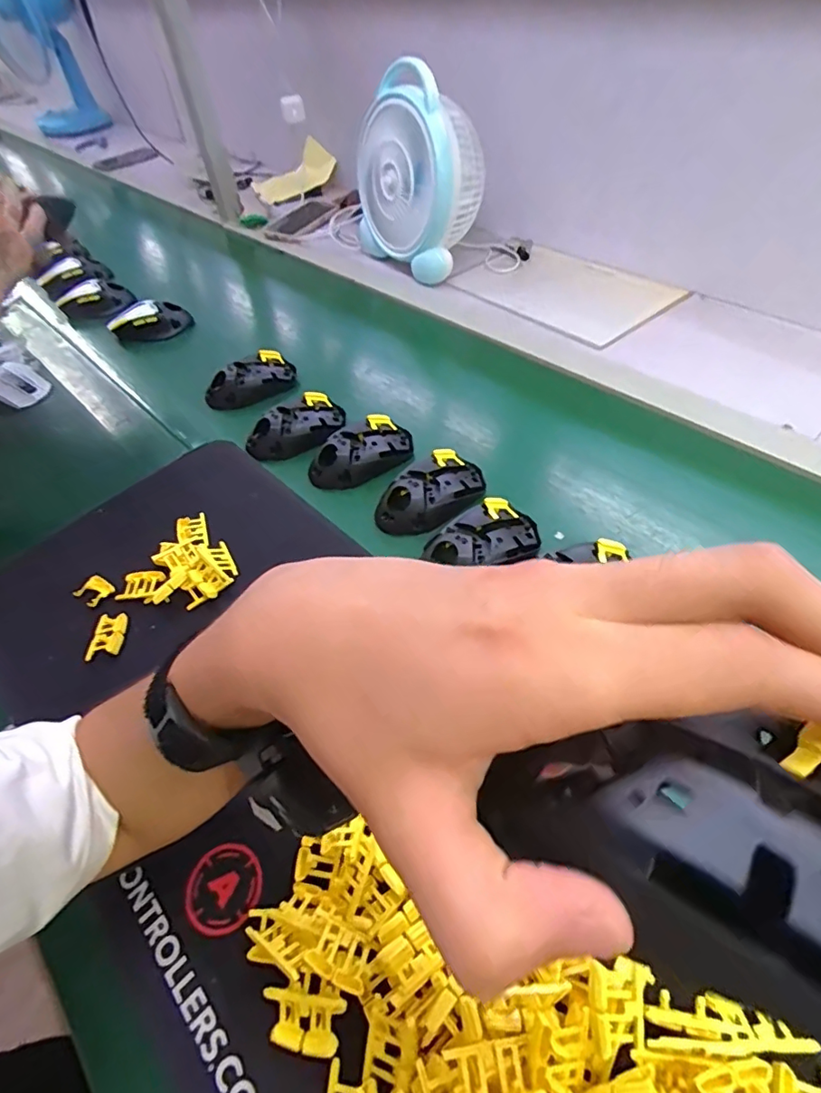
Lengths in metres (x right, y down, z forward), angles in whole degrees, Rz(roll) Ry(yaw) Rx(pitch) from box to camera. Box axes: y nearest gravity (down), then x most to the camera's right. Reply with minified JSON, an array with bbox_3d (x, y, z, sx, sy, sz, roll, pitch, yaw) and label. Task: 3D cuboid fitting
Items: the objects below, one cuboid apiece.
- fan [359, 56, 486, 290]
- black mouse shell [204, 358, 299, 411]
[{"bbox_3d":[0.009,-0.574,0.838,0.108,0.240,0.222,-31,55,-22],"label":"fan"},{"bbox_3d":[-0.201,-0.211,0.671,0.117,0.035,0.056,-31,56,-22],"label":"black mouse shell"}]

